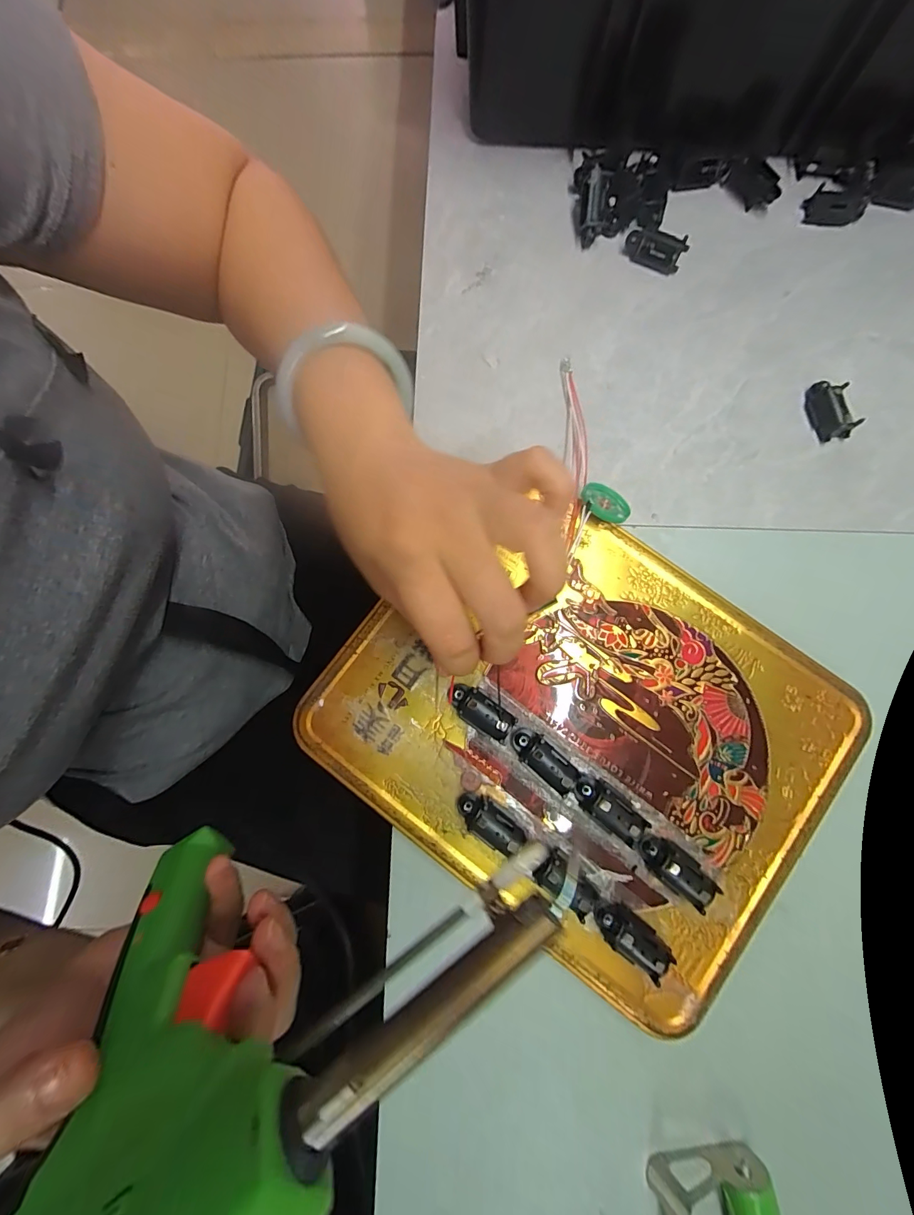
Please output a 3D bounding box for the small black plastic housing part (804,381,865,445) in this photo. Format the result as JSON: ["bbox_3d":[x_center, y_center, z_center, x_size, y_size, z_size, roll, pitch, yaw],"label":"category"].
[{"bbox_3d":[0.216,-0.115,0.245,0.018,0.013,0.034,-4,81,0],"label":"small black plastic housing part"}]

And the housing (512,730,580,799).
[{"bbox_3d":[0.042,0.073,0.203,0.033,0.014,0.015,38,83,6],"label":"housing"}]

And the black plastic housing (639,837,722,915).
[{"bbox_3d":[0.101,0.120,0.195,0.016,0.016,0.033,-43,83,-6],"label":"black plastic housing"}]

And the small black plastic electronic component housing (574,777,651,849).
[{"bbox_3d":[0.071,0.094,0.199,0.034,0.015,0.016,38,83,6],"label":"small black plastic electronic component housing"}]

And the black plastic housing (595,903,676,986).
[{"bbox_3d":[0.079,0.150,0.192,0.032,0.013,0.019,37,83,6],"label":"black plastic housing"}]

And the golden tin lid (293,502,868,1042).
[{"bbox_3d":[0.063,0.057,0.211,0.235,0.021,0.191,36,83,6],"label":"golden tin lid"}]

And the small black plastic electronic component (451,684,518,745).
[{"bbox_3d":[0.012,0.051,0.208,0.035,0.014,0.015,33,83,6],"label":"small black plastic electronic component"}]

